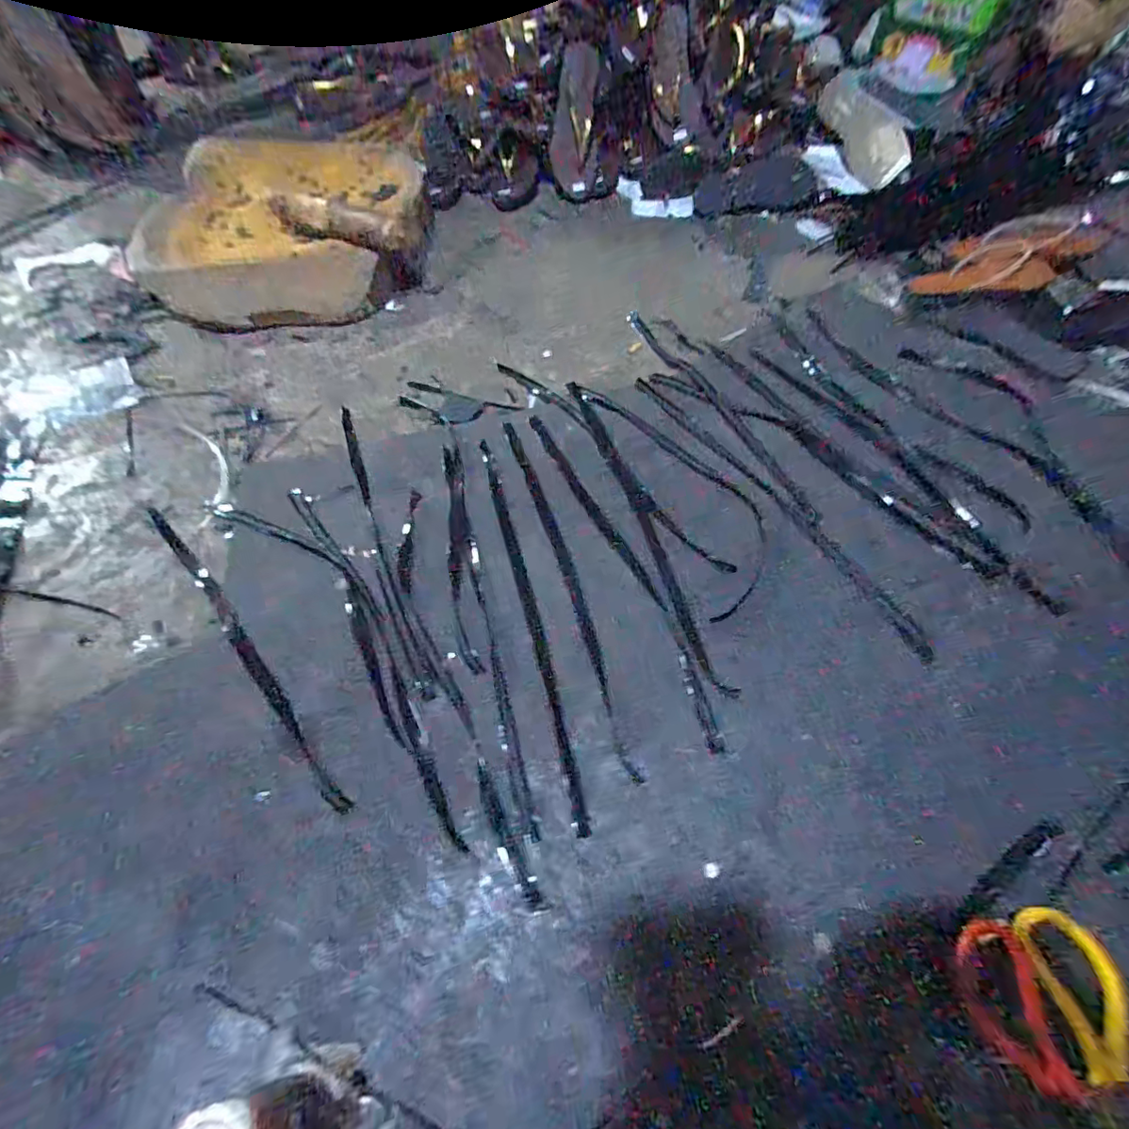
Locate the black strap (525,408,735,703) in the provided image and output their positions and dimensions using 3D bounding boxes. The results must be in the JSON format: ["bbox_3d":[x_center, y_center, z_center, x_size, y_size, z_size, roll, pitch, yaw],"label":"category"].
[{"bbox_3d":[0.062,-0.034,0.653,0.022,0.015,0.452,-23,60,-16],"label":"black strap"}]

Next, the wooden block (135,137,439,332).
[{"bbox_3d":[-0.509,-0.632,1.006,0.492,0.122,0.431,-4,56,-5],"label":"wooden block"}]

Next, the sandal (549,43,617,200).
[{"bbox_3d":[0.034,-0.867,1.070,0.126,0.245,0.045,-10,30,-8],"label":"sandal"}]

